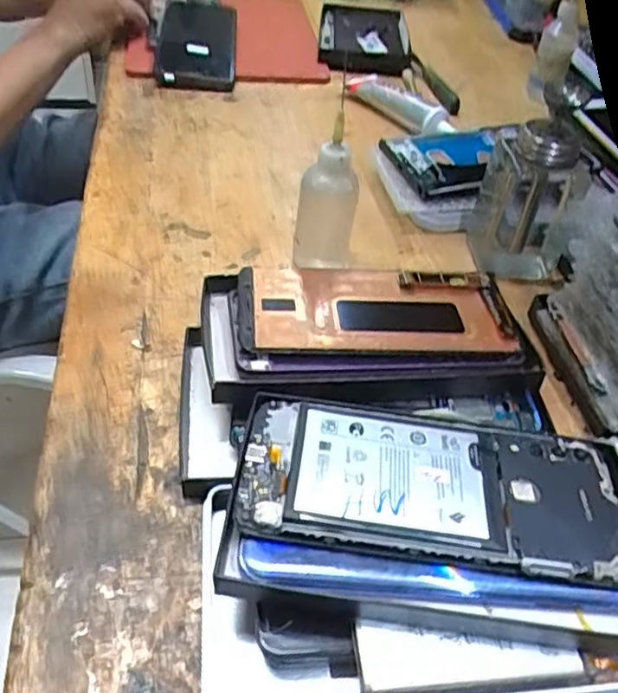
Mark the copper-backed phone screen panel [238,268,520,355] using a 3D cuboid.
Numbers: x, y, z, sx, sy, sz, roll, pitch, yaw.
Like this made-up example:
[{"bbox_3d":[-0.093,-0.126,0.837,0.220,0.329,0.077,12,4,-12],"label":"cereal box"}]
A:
[{"bbox_3d":[0.036,-0.022,0.362,0.146,0.007,0.067,0,45,-7],"label":"copper-backed phone screen panel"}]

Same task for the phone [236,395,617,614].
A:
[{"bbox_3d":[0.052,0.065,0.277,0.158,0.013,0.085,8,45,2],"label":"phone"}]

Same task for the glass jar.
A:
[{"bbox_3d":[0.147,-0.099,0.435,0.056,0.099,0.050,4,45,-2],"label":"glass jar"}]

